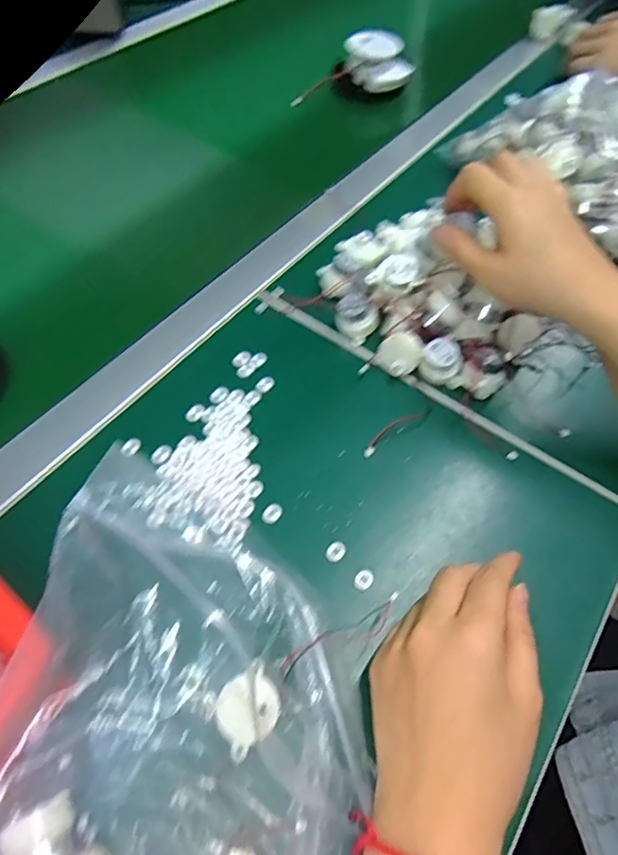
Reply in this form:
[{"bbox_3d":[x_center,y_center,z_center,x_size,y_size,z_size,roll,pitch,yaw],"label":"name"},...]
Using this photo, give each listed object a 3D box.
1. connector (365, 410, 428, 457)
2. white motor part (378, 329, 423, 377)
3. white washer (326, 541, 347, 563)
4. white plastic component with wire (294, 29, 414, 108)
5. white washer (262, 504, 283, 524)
[{"bbox_3d":[0.064,0.001,0.411,0.067,0.005,0.012,-34,65,-23],"label":"connector"},{"bbox_3d":[0.072,-0.059,0.430,0.033,0.035,0.017,56,28,4],"label":"white motor part"},{"bbox_3d":[0.018,0.080,0.353,0.010,0.004,0.014,40,63,20],"label":"white washer"},{"bbox_3d":[0.061,-0.442,0.676,0.135,0.049,0.092,1,57,-3],"label":"white plastic component with wire"},{"bbox_3d":[-0.024,0.056,0.363,0.011,0.004,0.015,36,62,18],"label":"white washer"}]

